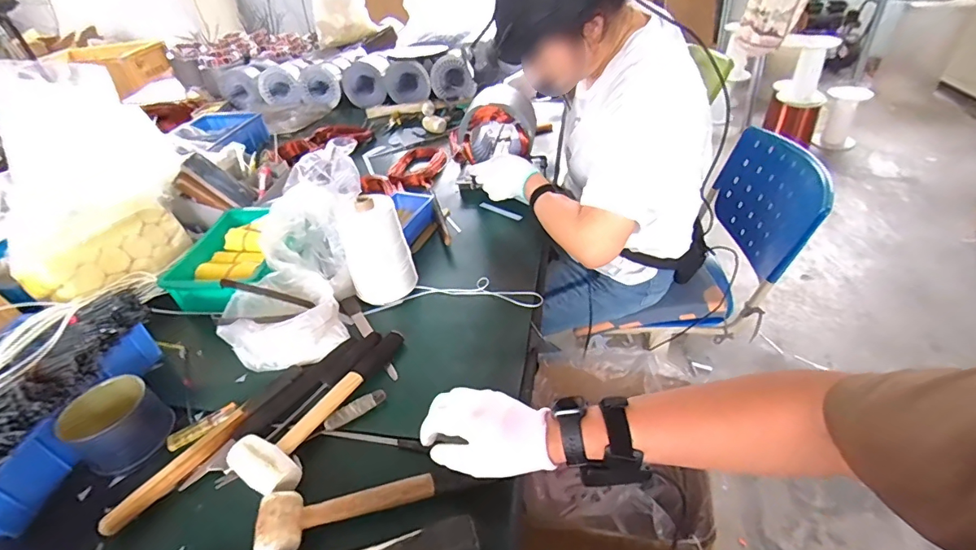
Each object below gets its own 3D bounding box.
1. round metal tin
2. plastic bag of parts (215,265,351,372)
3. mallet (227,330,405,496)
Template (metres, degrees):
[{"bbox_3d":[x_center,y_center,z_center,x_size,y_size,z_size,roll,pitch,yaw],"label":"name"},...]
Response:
[{"bbox_3d":[-0.468,0.186,0.587,0.100,0.064,0.097,19,46,28],"label":"round metal tin"},{"bbox_3d":[-0.304,0.071,0.692,0.155,0.080,0.154,-32,46,-28],"label":"plastic bag of parts"},{"bbox_3d":[-0.204,0.154,0.601,0.087,0.043,0.264,15,44,25],"label":"mallet"}]

